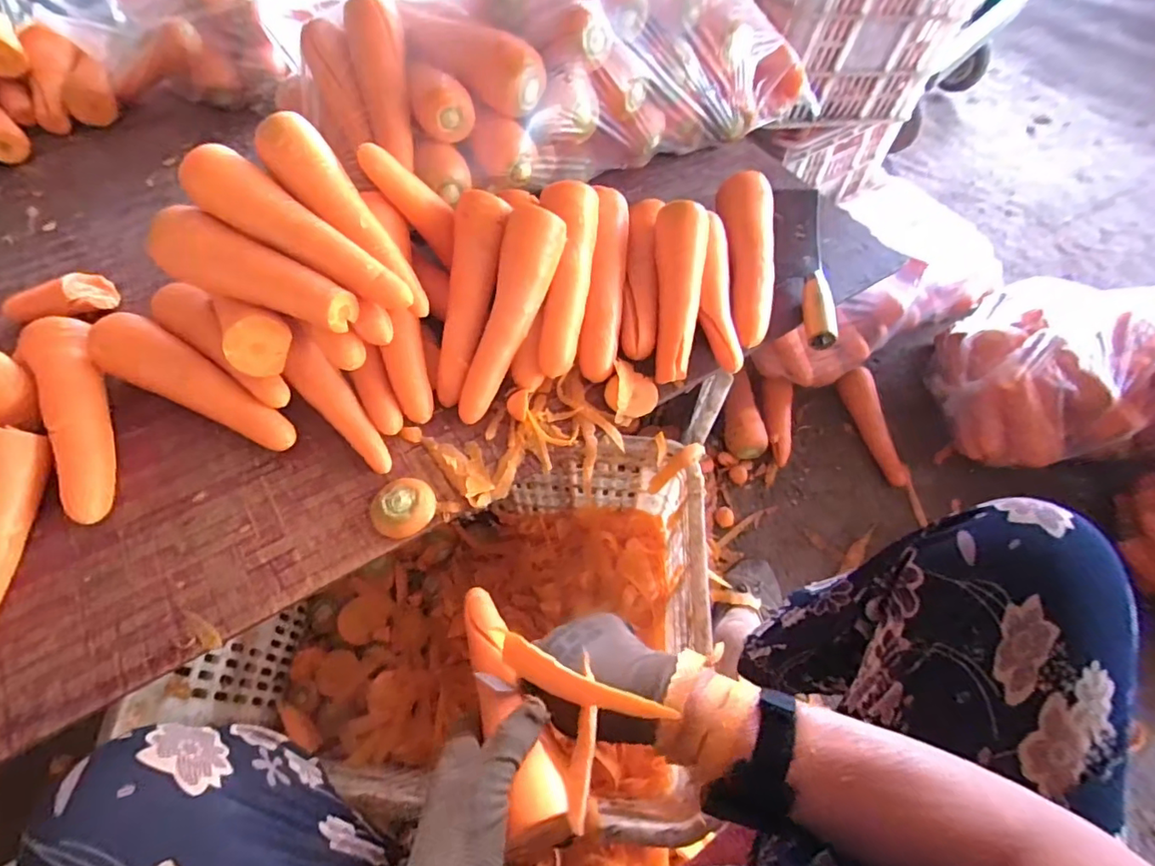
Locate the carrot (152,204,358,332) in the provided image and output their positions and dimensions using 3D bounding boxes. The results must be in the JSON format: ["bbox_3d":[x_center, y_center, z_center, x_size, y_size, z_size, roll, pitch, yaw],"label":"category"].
[{"bbox_3d":[-0.283,-0.137,0.461,0.193,0.043,0.054,25,62,13],"label":"carrot"}]

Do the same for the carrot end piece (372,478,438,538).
[{"bbox_3d":[-0.154,0.064,0.483,0.054,0.013,0.055,1,58,-1],"label":"carrot end piece"}]

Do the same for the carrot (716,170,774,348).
[{"bbox_3d":[0.192,-0.198,0.623,0.064,0.064,0.226,6,59,2],"label":"carrot"}]

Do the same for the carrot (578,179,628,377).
[{"bbox_3d":[0.031,-0.159,0.575,0.041,0.035,0.211,6,78,2],"label":"carrot"}]

